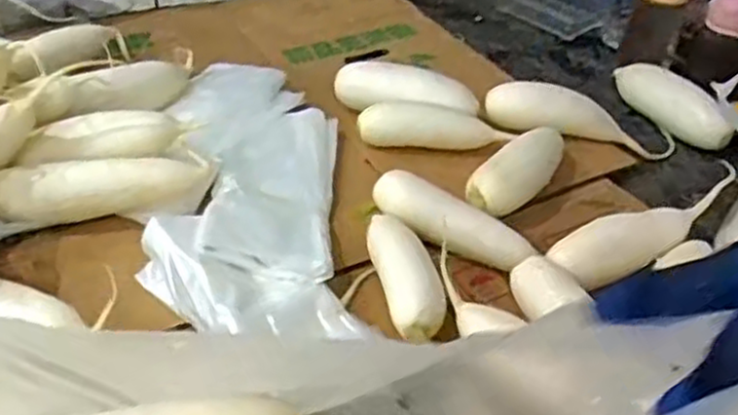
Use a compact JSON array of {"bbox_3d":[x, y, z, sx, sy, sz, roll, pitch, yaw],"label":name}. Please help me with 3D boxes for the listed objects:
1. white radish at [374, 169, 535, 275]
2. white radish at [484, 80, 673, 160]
[{"bbox_3d":[0.073,0.014,0.742,0.175,0.043,0.043,25,43,23],"label":"white radish"},{"bbox_3d":[0.271,-0.109,0.942,0.252,0.059,0.064,15,38,-7],"label":"white radish"}]

